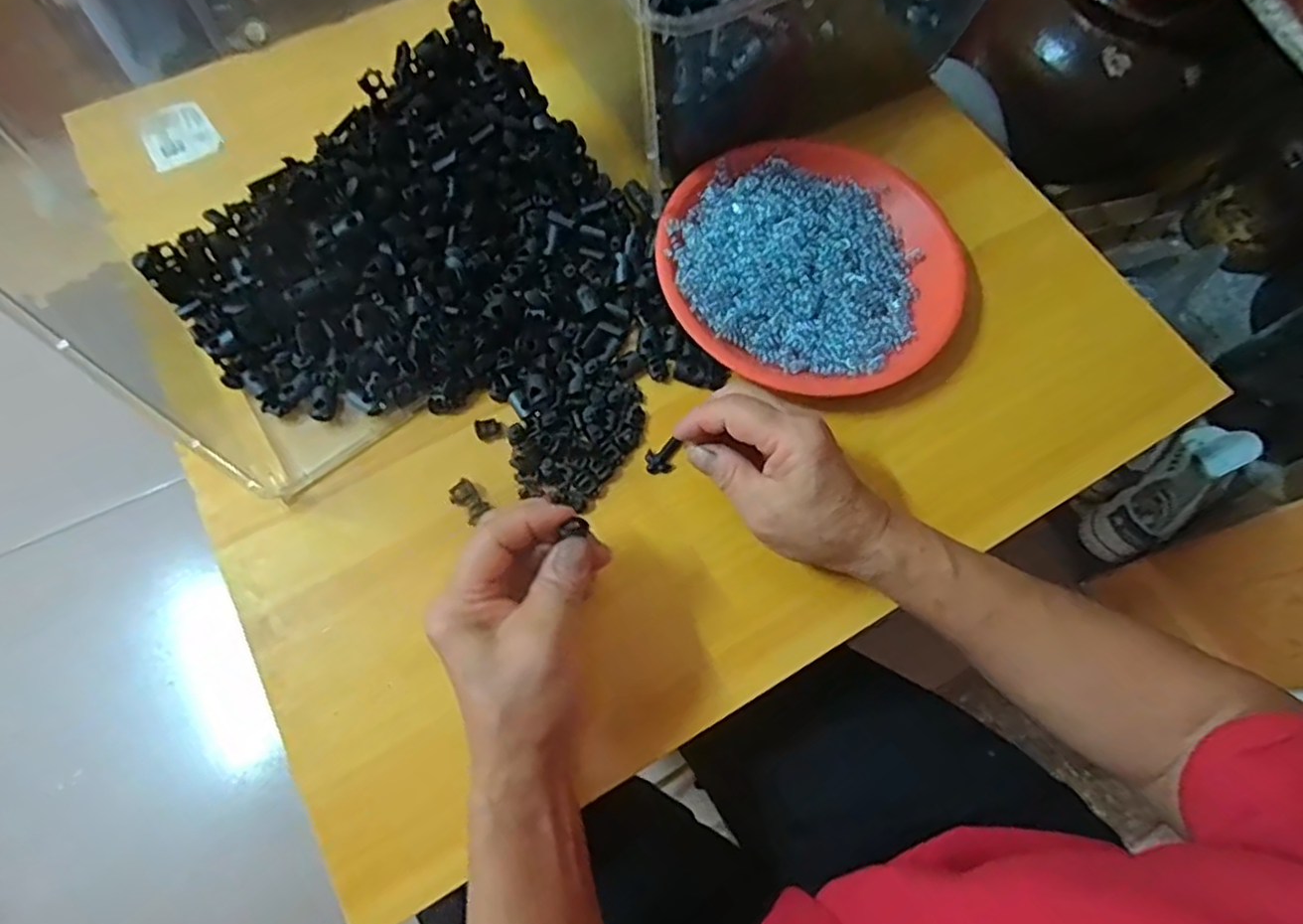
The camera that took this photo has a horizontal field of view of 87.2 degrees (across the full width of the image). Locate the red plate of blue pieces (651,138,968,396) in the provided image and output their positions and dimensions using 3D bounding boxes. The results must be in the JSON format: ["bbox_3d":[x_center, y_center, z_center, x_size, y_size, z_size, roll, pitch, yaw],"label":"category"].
[{"bbox_3d":[0.103,-0.130,0.438,0.187,0.024,0.186,1,68,-1],"label":"red plate of blue pieces"}]

